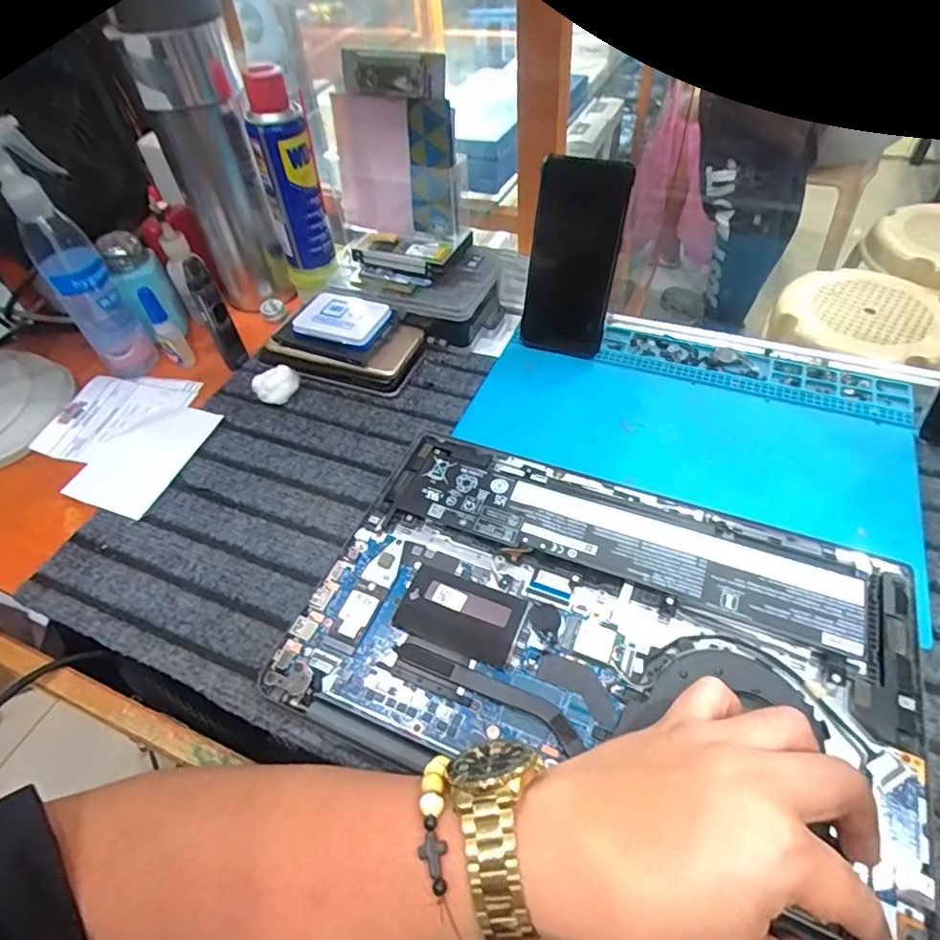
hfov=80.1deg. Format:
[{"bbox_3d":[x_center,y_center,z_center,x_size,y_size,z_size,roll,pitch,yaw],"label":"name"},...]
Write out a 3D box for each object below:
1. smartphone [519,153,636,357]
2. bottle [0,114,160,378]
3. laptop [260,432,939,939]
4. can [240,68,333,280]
[{"bbox_3d":[0.091,-0.184,0.493,0.074,0.159,0.010,12,28,12],"label":"smartphone"},{"bbox_3d":[-0.342,-0.176,0.484,0.053,0.222,0.065,-35,56,-23],"label":"bottle"},{"bbox_3d":[0.080,0.095,0.348,0.352,0.015,0.228,15,53,18],"label":"laptop"},{"bbox_3d":[-0.169,-0.268,0.530,0.055,0.178,0.043,-23,52,-15],"label":"can"}]

